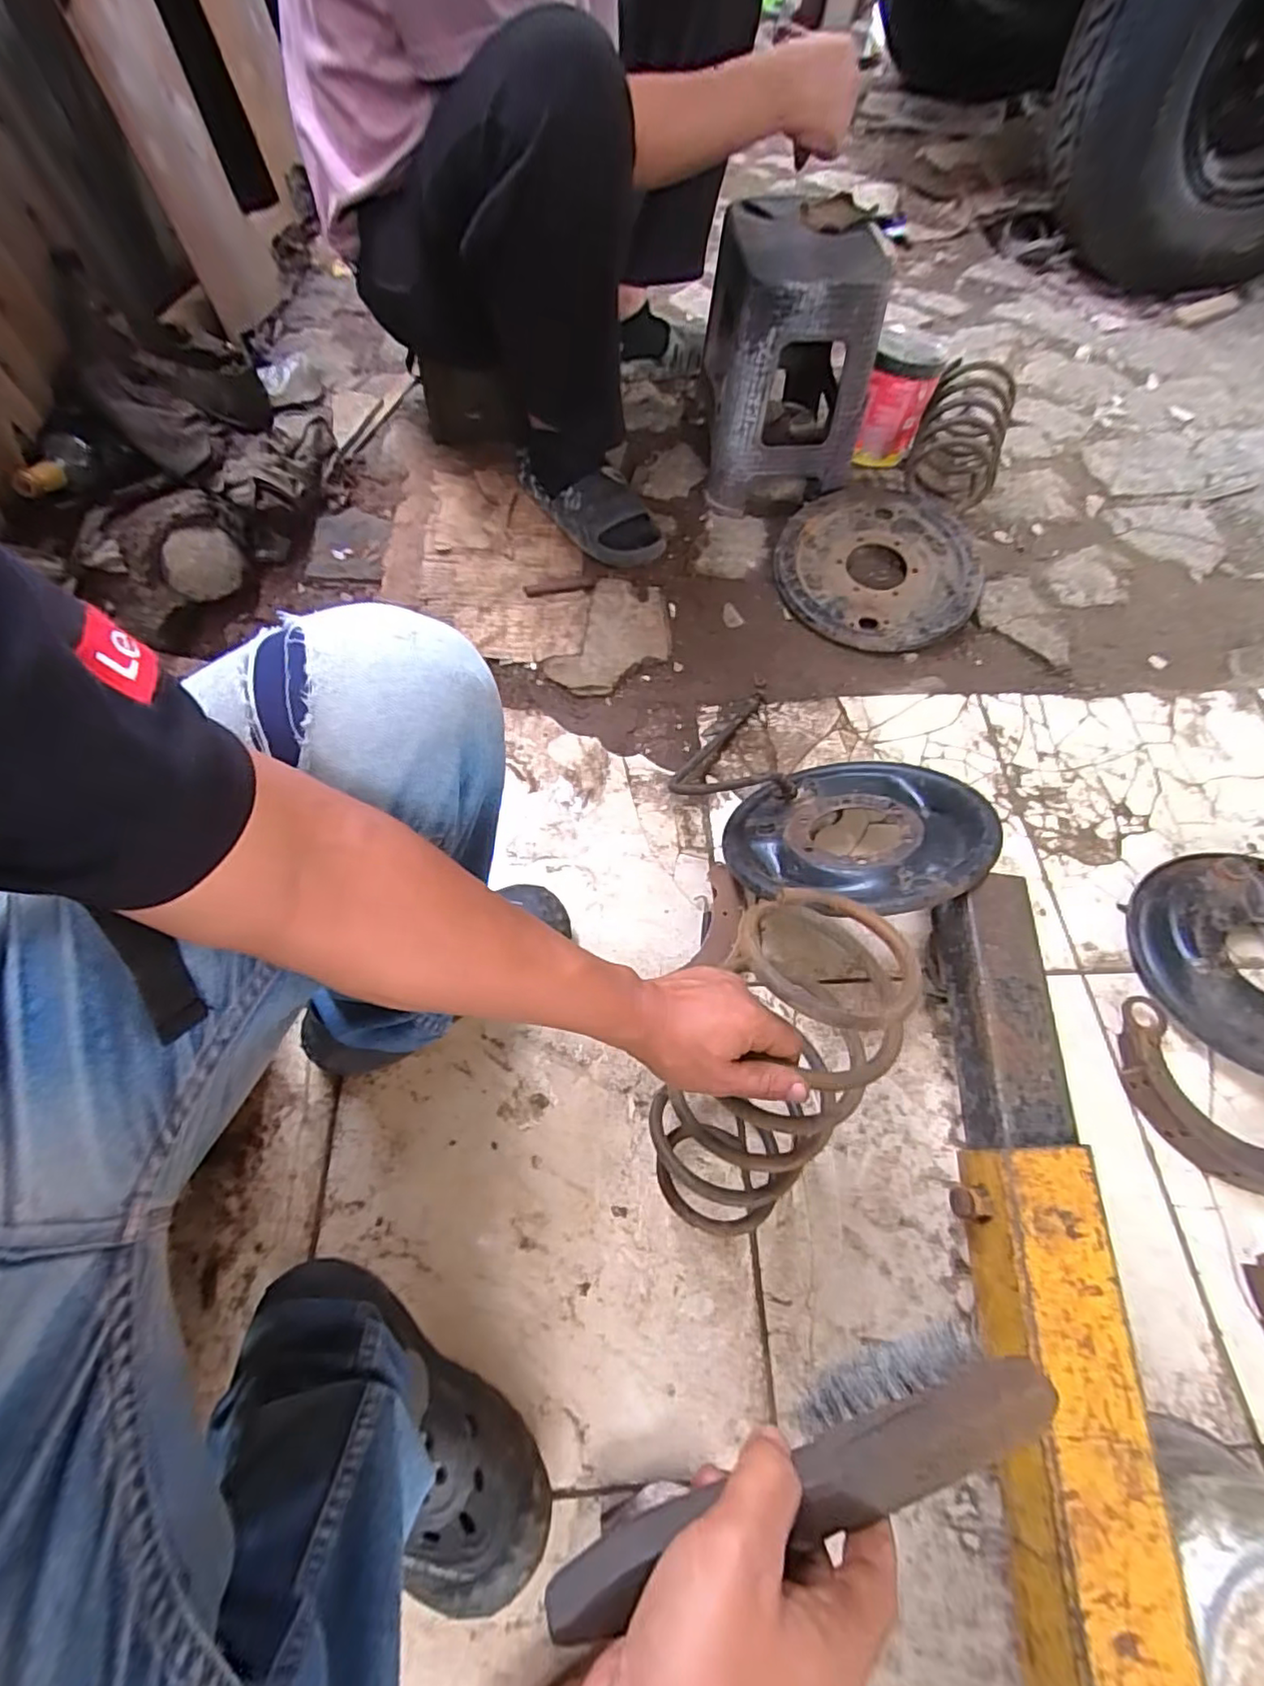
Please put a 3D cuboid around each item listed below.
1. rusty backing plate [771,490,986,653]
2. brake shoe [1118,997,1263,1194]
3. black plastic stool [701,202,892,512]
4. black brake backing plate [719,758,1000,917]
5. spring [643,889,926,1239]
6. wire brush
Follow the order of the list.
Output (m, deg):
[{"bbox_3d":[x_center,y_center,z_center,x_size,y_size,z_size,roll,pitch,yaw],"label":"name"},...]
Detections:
[{"bbox_3d":[0.377,-0.425,0.977,0.293,0.063,0.294,0,62,1],"label":"rusty backing plate"},{"bbox_3d":[0.595,0.269,0.641,0.124,0.032,0.226,-40,69,-18],"label":"brake shoe"},{"bbox_3d":[0.240,-0.775,1.003,0.221,0.323,0.320,1,62,1],"label":"black plastic stool"},{"bbox_3d":[0.244,-0.015,0.691,0.261,0.031,0.259,-11,34,8],"label":"black brake backing plate"},{"bbox_3d":[0.094,0.192,0.481,0.126,0.308,0.100,26,27,14],"label":"spring"},{"bbox_3d":[0.077,0.265,0.268,0.225,0.037,0.044,-7,62,-18],"label":"wire brush"}]

